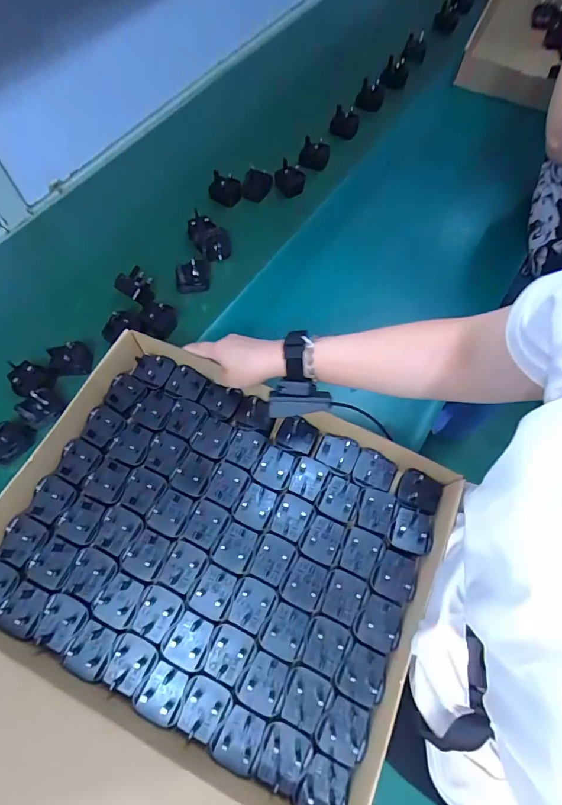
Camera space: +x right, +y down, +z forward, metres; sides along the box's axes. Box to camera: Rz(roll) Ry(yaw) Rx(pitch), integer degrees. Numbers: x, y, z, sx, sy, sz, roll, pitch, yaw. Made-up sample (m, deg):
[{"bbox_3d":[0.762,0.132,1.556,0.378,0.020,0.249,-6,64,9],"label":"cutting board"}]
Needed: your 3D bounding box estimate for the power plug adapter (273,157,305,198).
[{"bbox_3d":[0.017,-0.403,0.736,0.053,0.065,0.035,7,66,5],"label":"power plug adapter"}]

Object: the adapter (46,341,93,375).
[{"bbox_3d":[-0.296,-0.063,0.570,0.051,0.037,0.041,-3,65,0],"label":"adapter"}]

